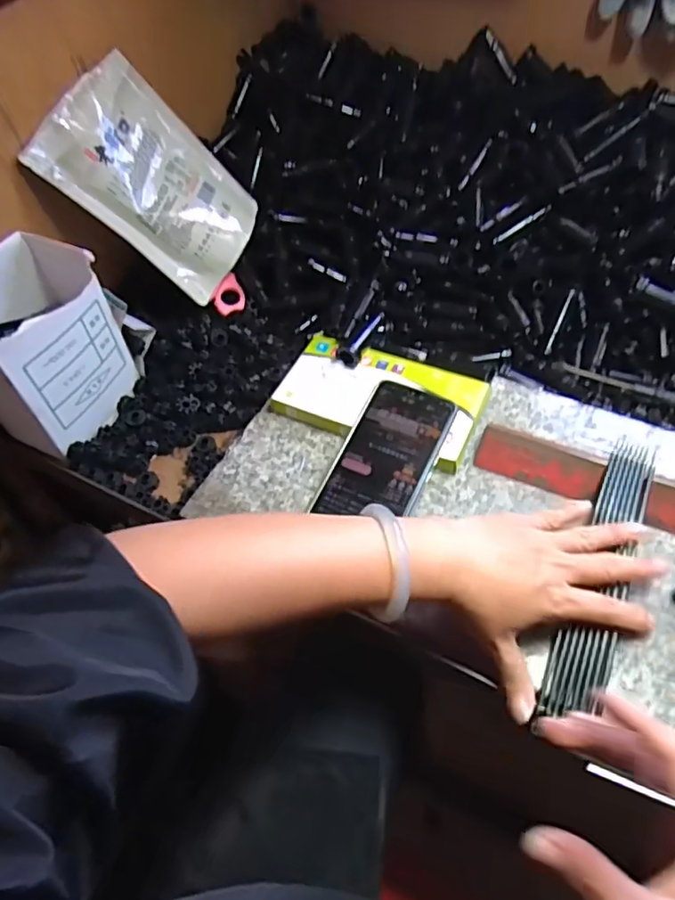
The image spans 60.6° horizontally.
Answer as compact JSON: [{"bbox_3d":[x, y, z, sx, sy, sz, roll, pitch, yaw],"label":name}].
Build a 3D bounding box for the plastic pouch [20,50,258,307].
[{"bbox_3d":[-0.168,-0.254,0.550,0.015,0.193,0.139,0,62,49],"label":"plastic pouch"}]

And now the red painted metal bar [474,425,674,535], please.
[{"bbox_3d":[0.223,0.032,0.447,0.230,0.030,0.031,18,58,17],"label":"red painted metal bar"}]

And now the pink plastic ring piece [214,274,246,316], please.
[{"bbox_3d":[-0.115,-0.164,0.611,0.034,0.009,0.044,-14,77,-21],"label":"pink plastic ring piece"}]

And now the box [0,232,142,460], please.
[{"bbox_3d":[-0.259,-0.094,0.514,0.085,0.147,0.125,23,60,20],"label":"box"}]

